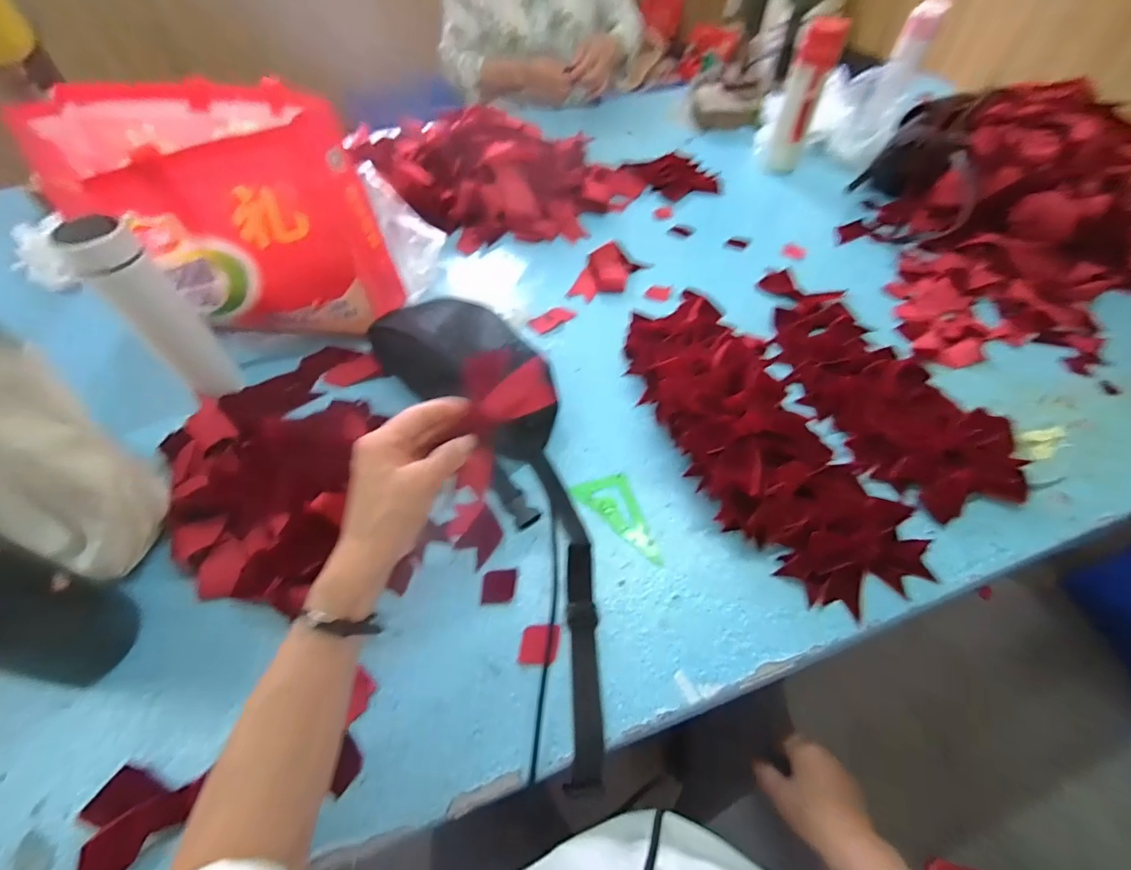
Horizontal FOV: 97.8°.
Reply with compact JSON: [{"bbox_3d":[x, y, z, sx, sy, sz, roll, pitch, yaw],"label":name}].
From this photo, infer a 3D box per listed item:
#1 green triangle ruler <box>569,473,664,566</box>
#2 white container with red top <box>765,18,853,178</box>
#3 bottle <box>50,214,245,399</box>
[{"bbox_3d":[0.068,0.082,0.532,0.058,0.004,0.120,-36,61,-24],"label":"green triangle ruler"},{"bbox_3d":[0.453,-0.638,0.944,0.074,0.235,0.077,18,55,13],"label":"white container with red top"},{"bbox_3d":[-0.453,-0.131,0.559,0.063,0.221,0.065,-36,61,-24],"label":"bottle"}]

